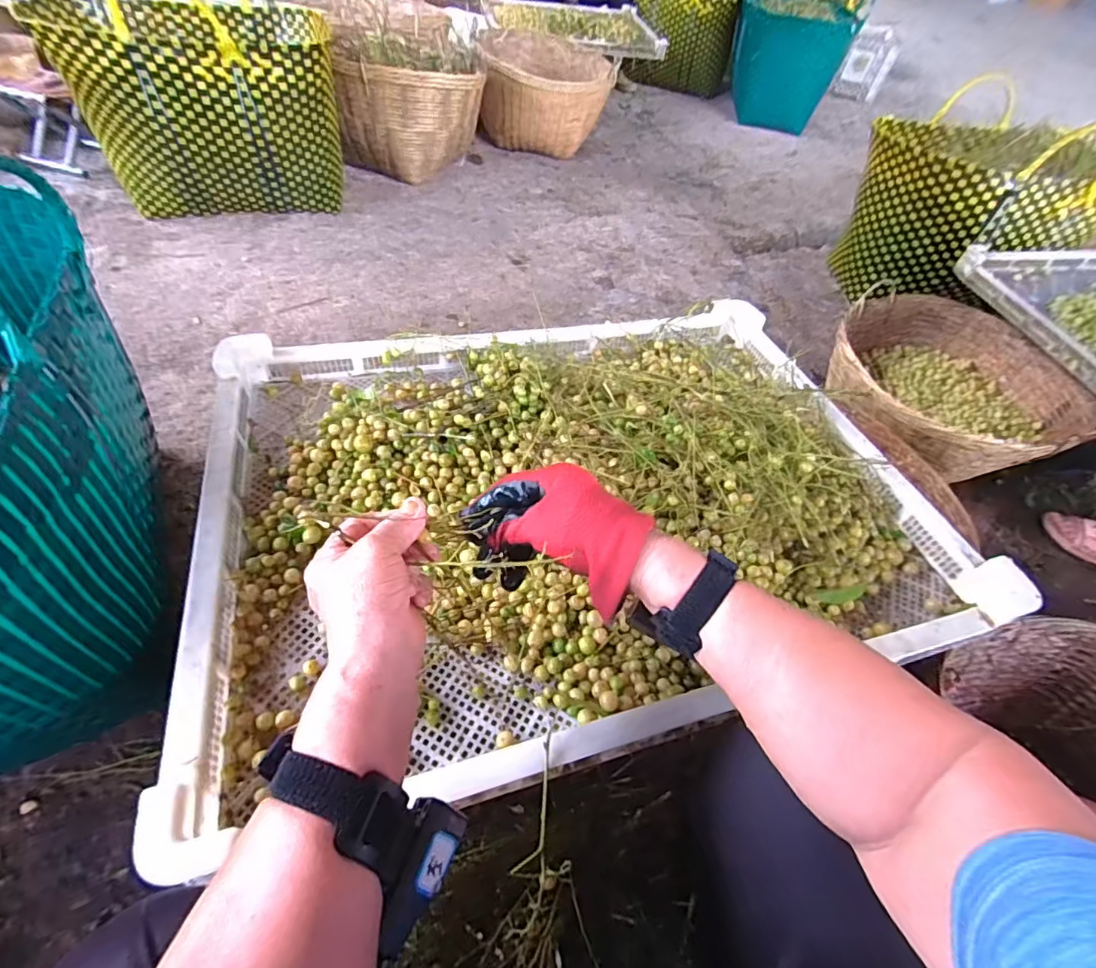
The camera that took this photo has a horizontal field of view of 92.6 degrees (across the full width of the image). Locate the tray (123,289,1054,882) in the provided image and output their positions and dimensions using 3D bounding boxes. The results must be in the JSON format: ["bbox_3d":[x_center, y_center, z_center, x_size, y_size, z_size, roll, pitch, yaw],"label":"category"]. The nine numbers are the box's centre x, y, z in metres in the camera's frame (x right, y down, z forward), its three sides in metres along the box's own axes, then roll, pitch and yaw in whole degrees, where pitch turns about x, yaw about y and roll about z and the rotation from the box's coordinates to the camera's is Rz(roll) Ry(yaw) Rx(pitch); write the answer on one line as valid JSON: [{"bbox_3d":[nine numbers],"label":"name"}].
[{"bbox_3d":[0.035,-0.016,0.615,0.780,0.077,0.574,-10,52,-14],"label":"tray"}]

